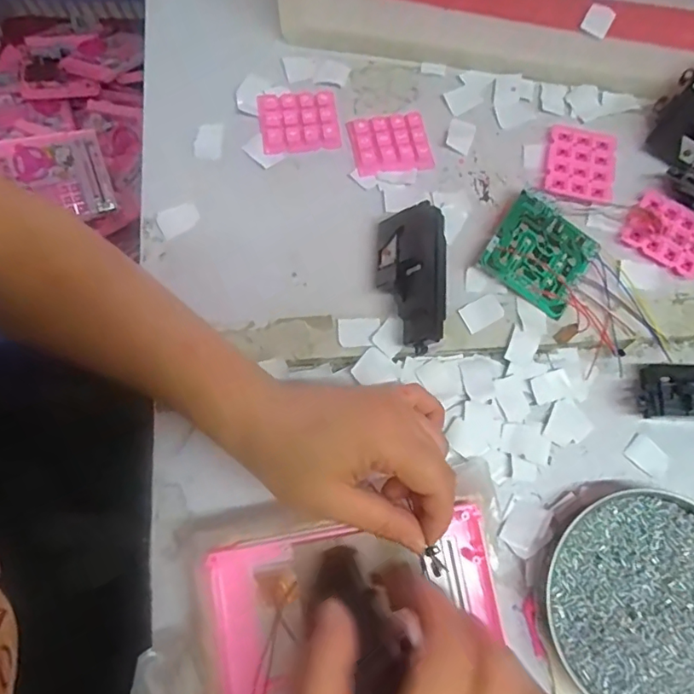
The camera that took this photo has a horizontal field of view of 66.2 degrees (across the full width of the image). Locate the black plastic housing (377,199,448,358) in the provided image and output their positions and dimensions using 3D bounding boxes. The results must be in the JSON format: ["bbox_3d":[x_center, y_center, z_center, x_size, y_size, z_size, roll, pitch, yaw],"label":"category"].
[{"bbox_3d":[0.044,-0.046,0.363,0.047,0.019,0.095,-7,85,29],"label":"black plastic housing"}]

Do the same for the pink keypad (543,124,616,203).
[{"bbox_3d":[0.179,-0.141,0.409,0.051,0.007,0.065,11,77,2],"label":"pink keypad"}]

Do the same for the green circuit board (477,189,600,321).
[{"bbox_3d":[0.140,-0.067,0.385,0.069,0.014,0.068,33,79,7],"label":"green circuit board"}]

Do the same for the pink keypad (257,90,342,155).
[{"bbox_3d":[-0.037,-0.173,0.410,0.059,0.009,0.049,-8,77,-2],"label":"pink keypad"}]

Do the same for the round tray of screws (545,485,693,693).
[{"bbox_3d":[0.194,0.164,0.342,0.130,0.021,0.130,0,77,-1],"label":"round tray of screws"}]

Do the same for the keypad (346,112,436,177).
[{"bbox_3d":[0.033,-0.156,0.407,0.059,0.009,0.047,-9,77,-3],"label":"keypad"}]

